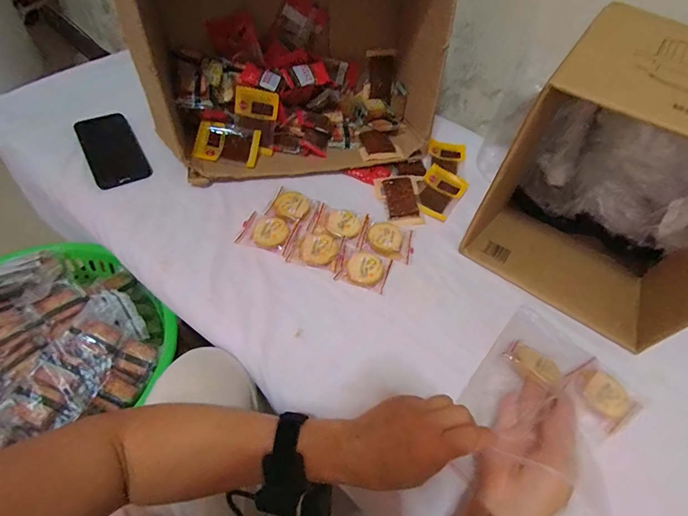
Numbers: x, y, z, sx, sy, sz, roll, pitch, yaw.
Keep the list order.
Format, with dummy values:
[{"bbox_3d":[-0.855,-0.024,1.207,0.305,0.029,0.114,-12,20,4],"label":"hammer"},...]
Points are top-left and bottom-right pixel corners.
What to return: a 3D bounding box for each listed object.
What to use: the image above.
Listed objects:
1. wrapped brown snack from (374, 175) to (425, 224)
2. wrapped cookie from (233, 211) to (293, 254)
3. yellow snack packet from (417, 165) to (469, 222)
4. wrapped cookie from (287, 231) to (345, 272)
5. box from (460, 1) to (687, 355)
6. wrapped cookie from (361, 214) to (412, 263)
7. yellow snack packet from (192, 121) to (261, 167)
[{"bbox_3d":[0.087,-0.092,0.594,0.065,0.009,0.093,-4,57,-9],"label":"wrapped brown snack"},{"bbox_3d":[-0.109,-0.037,0.529,0.070,0.008,0.055,17,56,5],"label":"wrapped cookie"},{"bbox_3d":[0.153,-0.106,0.610,0.067,0.008,0.097,32,59,14],"label":"yellow snack packet"},{"bbox_3d":[-0.036,-0.014,0.520,0.069,0.007,0.058,15,56,4],"label":"wrapped cookie"},{"bbox_3d":[0.346,-0.094,0.463,0.260,0.263,0.229,33,59,15],"label":"box"},{"bbox_3d":[0.062,-0.027,0.544,0.074,0.010,0.065,14,56,3],"label":"wrapped cookie"},{"bbox_3d":[-0.181,-0.180,0.592,0.091,0.034,0.068,4,56,-4],"label":"yellow snack packet"}]

